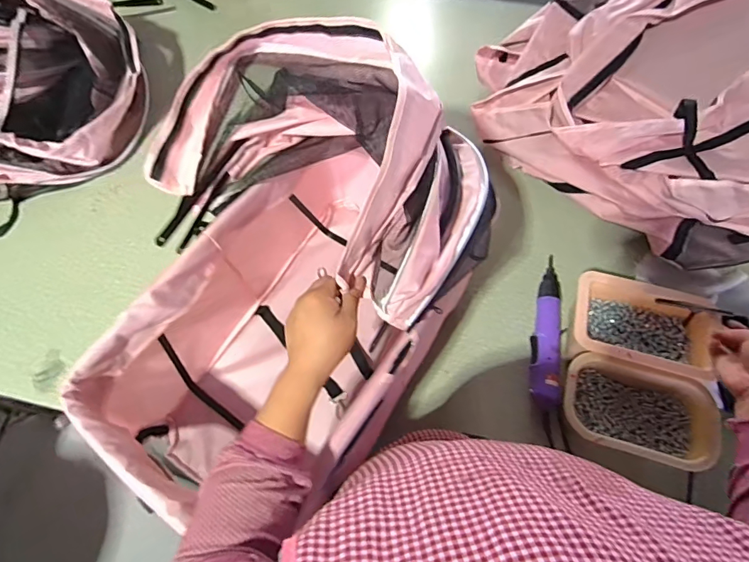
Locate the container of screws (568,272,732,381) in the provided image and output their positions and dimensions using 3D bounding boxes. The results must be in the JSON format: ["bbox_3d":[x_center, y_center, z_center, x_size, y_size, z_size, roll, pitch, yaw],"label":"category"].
[{"bbox_3d":[0.415,0.074,0.697,0.198,0.072,0.131,14,66,9],"label":"container of screws"}]

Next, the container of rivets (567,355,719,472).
[{"bbox_3d":[0.386,0.195,0.659,0.209,0.066,0.124,15,66,10],"label":"container of rivets"}]

